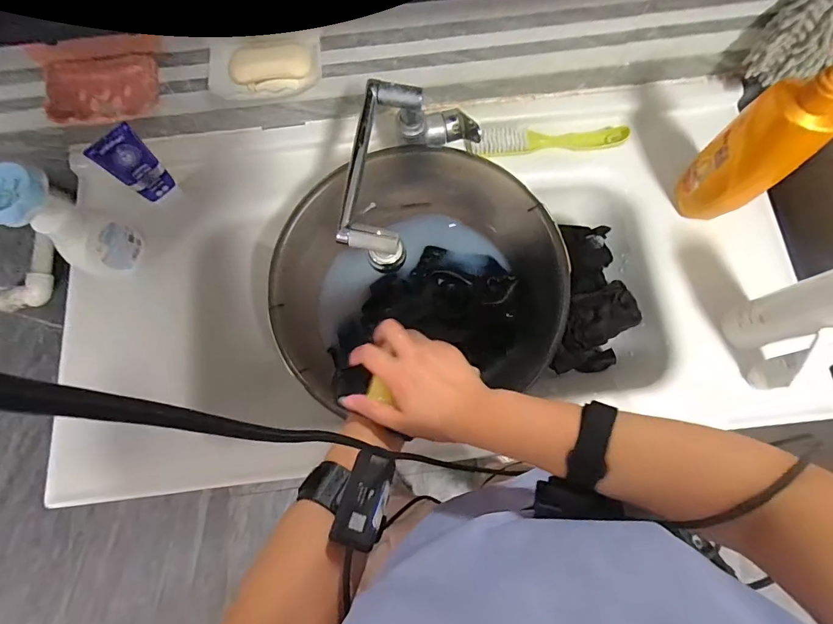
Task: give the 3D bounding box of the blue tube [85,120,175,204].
[{"bbox_3d":[-0.369,-0.193,0.562,0.023,0.107,0.056,37,79,10],"label":"blue tube"}]

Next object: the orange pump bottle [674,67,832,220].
[{"bbox_3d":[0.389,-0.187,0.482,0.054,0.261,0.084,-36,77,-8],"label":"orange pump bottle"}]

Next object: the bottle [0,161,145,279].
[{"bbox_3d":[-0.431,-0.103,0.528,0.074,0.175,0.072,22,77,7],"label":"bottle"}]

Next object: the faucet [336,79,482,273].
[{"bbox_3d":[-0.005,-0.167,0.513,0.127,0.102,0.228,12,76,5],"label":"faucet"}]

